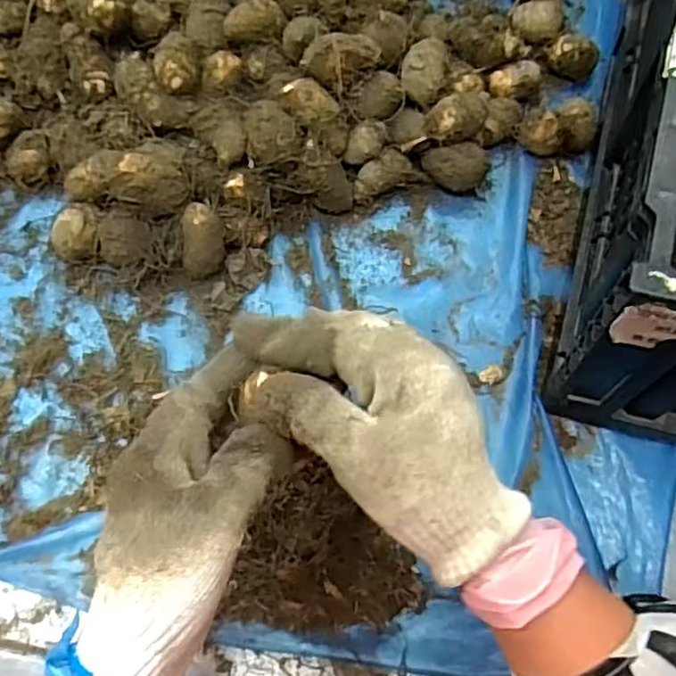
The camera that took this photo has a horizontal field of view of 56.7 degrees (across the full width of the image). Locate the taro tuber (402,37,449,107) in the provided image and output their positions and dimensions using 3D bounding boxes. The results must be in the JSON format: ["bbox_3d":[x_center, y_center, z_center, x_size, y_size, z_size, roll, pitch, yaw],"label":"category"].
[{"bbox_3d":[0.069,-0.212,0.498,0.035,0.030,0.045,15,72,4],"label":"taro tuber"}]

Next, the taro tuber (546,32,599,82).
[{"bbox_3d":[0.206,-0.248,0.554,0.040,0.034,0.030,6,72,1],"label":"taro tuber"}]

